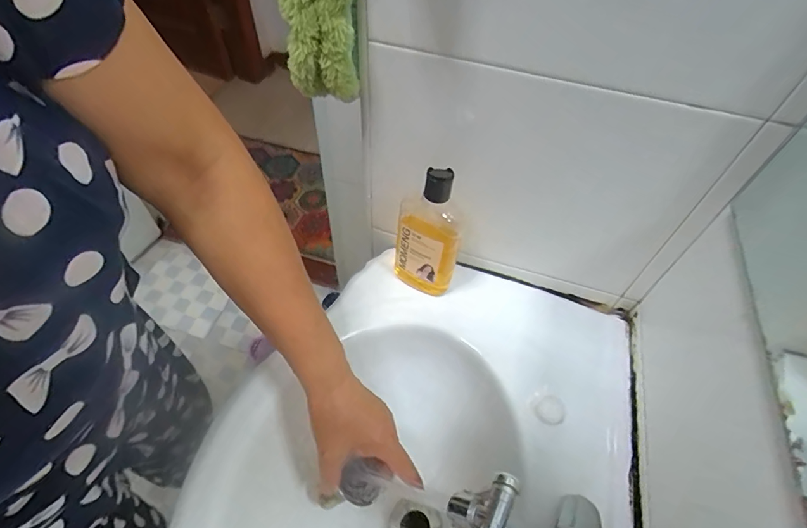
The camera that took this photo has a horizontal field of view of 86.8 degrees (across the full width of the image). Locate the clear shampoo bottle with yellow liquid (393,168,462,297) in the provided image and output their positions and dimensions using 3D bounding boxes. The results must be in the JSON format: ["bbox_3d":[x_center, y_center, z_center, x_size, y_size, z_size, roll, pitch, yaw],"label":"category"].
[{"bbox_3d":[0.026,-0.031,0.481,0.069,0.177,0.032,28,56,17],"label":"clear shampoo bottle with yellow liquid"}]

